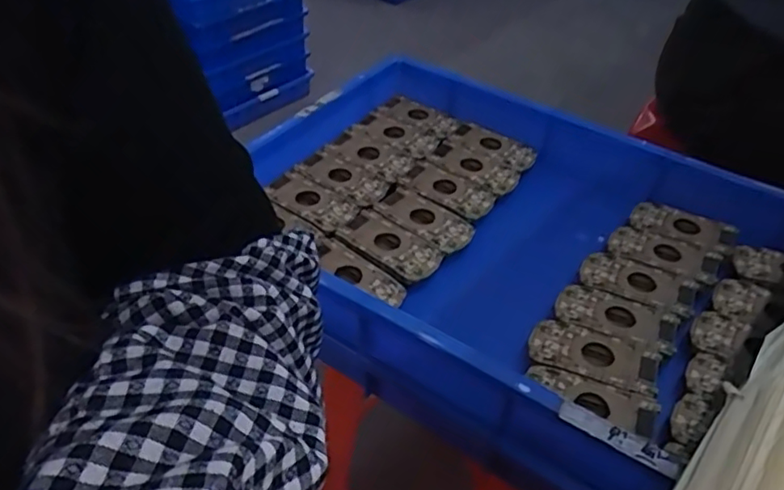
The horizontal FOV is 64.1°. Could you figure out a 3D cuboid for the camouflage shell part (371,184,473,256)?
[{"bbox_3d":[0.030,-0.025,0.611,0.098,0.011,0.051,31,49,29],"label":"camouflage shell part"}]

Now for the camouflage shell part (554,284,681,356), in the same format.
[{"bbox_3d":[0.187,0.059,0.524,0.095,0.008,0.048,20,45,19],"label":"camouflage shell part"}]

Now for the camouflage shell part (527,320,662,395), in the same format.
[{"bbox_3d":[0.157,0.085,0.491,0.097,0.008,0.049,19,44,19],"label":"camouflage shell part"}]

